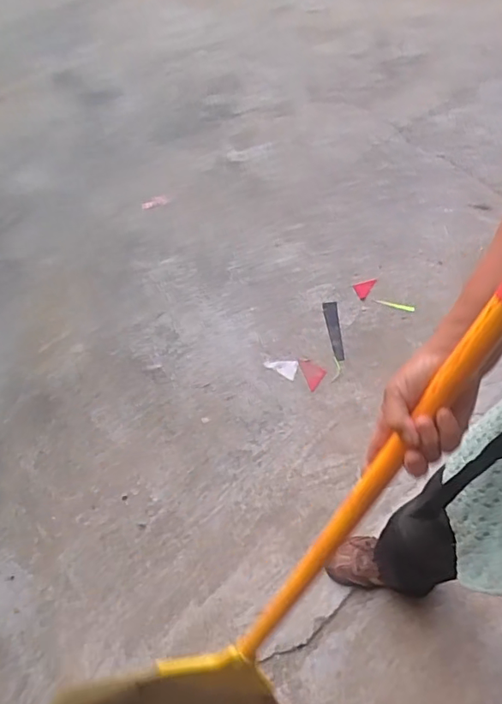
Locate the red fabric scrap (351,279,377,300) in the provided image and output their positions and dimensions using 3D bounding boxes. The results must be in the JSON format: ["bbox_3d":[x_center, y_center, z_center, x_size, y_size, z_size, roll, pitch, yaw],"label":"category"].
[{"bbox_3d":[0.319,-0.187,1.501,0.052,0.009,0.085,23,56,21],"label":"red fabric scrap"}]

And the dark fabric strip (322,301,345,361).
[{"bbox_3d":[0.230,-0.062,1.434,0.039,0.009,0.206,-4,50,0],"label":"dark fabric strip"}]

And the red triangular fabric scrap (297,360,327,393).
[{"bbox_3d":[0.164,0.055,1.363,0.055,0.011,0.091,-17,51,-10],"label":"red triangular fabric scrap"}]

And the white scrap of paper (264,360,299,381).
[{"bbox_3d":[0.079,0.040,1.378,0.086,0.009,0.056,13,53,14],"label":"white scrap of paper"}]

